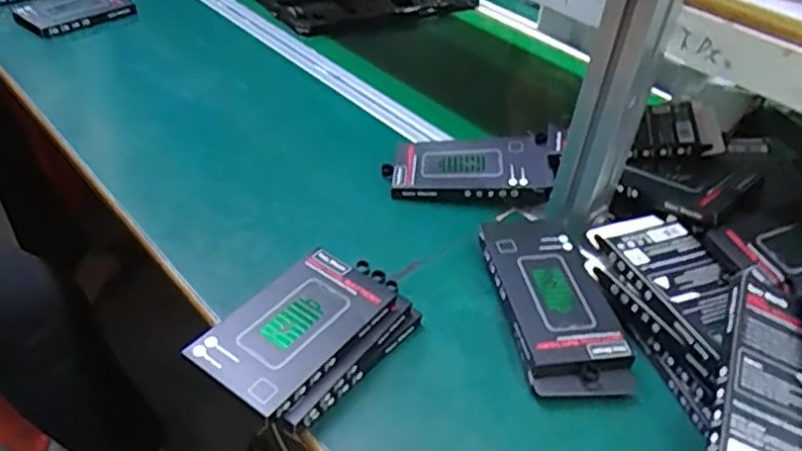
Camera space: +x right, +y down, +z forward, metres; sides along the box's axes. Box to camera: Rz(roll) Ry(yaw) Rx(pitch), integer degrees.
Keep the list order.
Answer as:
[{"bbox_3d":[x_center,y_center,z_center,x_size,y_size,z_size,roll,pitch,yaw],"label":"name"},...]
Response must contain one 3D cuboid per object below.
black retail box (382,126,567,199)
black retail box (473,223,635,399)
[{"bbox_3d":[0.068,-0.058,0.647,0.160,0.026,0.085,-3,47,5],"label":"black retail box"},{"bbox_3d":[0.120,0.060,0.515,0.081,0.027,0.167,-4,40,-13],"label":"black retail box"}]

